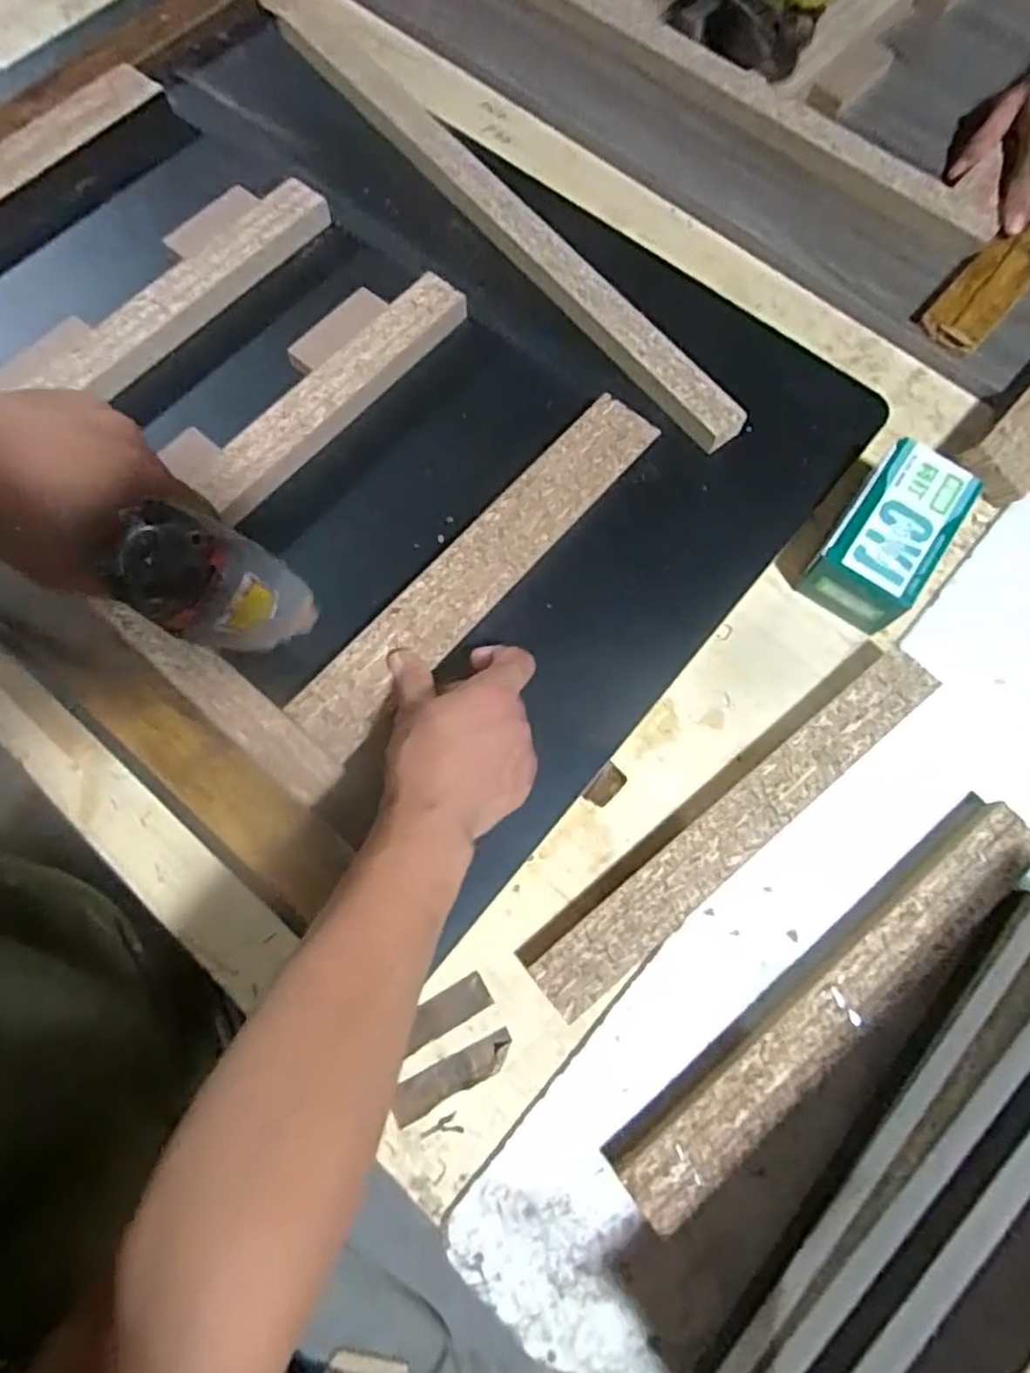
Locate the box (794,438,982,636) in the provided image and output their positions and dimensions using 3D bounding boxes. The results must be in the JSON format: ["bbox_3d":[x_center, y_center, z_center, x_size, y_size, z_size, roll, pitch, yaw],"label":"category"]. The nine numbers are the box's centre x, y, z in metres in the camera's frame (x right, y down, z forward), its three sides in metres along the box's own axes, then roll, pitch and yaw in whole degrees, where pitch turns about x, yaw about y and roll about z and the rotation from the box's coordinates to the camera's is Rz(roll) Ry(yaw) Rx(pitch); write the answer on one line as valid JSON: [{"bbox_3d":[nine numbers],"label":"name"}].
[{"bbox_3d":[0.248,-0.100,0.461,0.068,0.055,0.116,35,76,10],"label":"box"}]

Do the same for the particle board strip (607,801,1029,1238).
[{"bbox_3d":[0.183,0.176,0.387,0.305,0.020,0.036,-37,76,-10],"label":"particle board strip"}]

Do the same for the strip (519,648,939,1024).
[{"bbox_3d":[0.137,0.082,0.418,0.305,0.022,0.040,-37,76,-10],"label":"strip"}]

